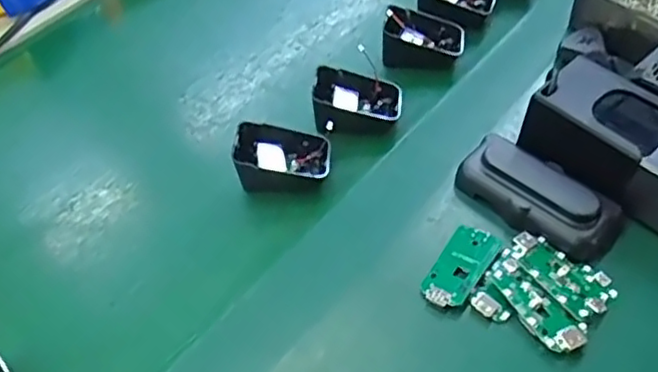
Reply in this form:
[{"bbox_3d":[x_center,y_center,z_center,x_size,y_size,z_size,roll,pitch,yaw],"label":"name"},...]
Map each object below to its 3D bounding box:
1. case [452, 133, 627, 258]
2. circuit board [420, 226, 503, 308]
[{"bbox_3d":[0.140,0.006,0.430,0.107,0.027,0.046,32,59,30],"label":"case"},{"bbox_3d":[0.084,0.052,0.411,0.029,0.009,0.064,26,57,27],"label":"circuit board"}]

